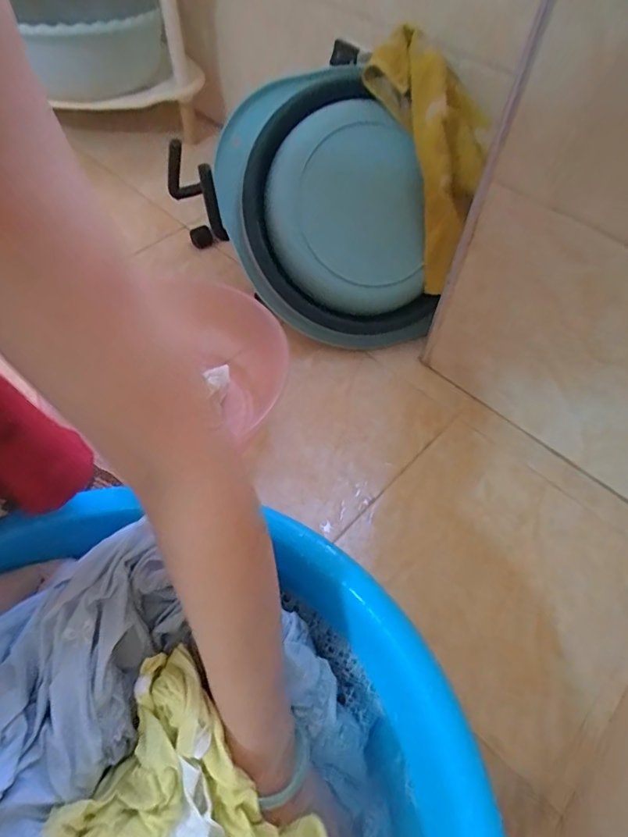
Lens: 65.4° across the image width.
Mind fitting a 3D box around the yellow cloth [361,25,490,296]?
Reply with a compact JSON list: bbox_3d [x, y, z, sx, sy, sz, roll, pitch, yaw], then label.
[{"bbox_3d":[0.171,-0.339,0.643,0.124,0.315,0.102,-25,21,-20],"label":"yellow cloth"}]

